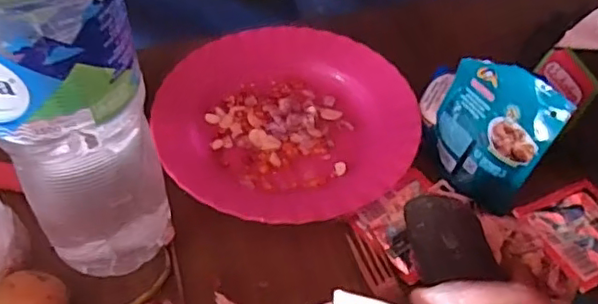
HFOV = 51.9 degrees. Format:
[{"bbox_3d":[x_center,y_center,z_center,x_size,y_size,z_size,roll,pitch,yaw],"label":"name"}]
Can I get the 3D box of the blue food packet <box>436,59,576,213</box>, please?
[{"bbox_3d":[0.144,-0.019,0.462,0.019,0.108,0.091,-6,46,-36],"label":"blue food packet"}]

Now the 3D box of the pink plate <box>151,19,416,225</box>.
[{"bbox_3d":[-0.009,-0.028,0.524,0.210,0.021,0.214,0,49,0],"label":"pink plate"}]

